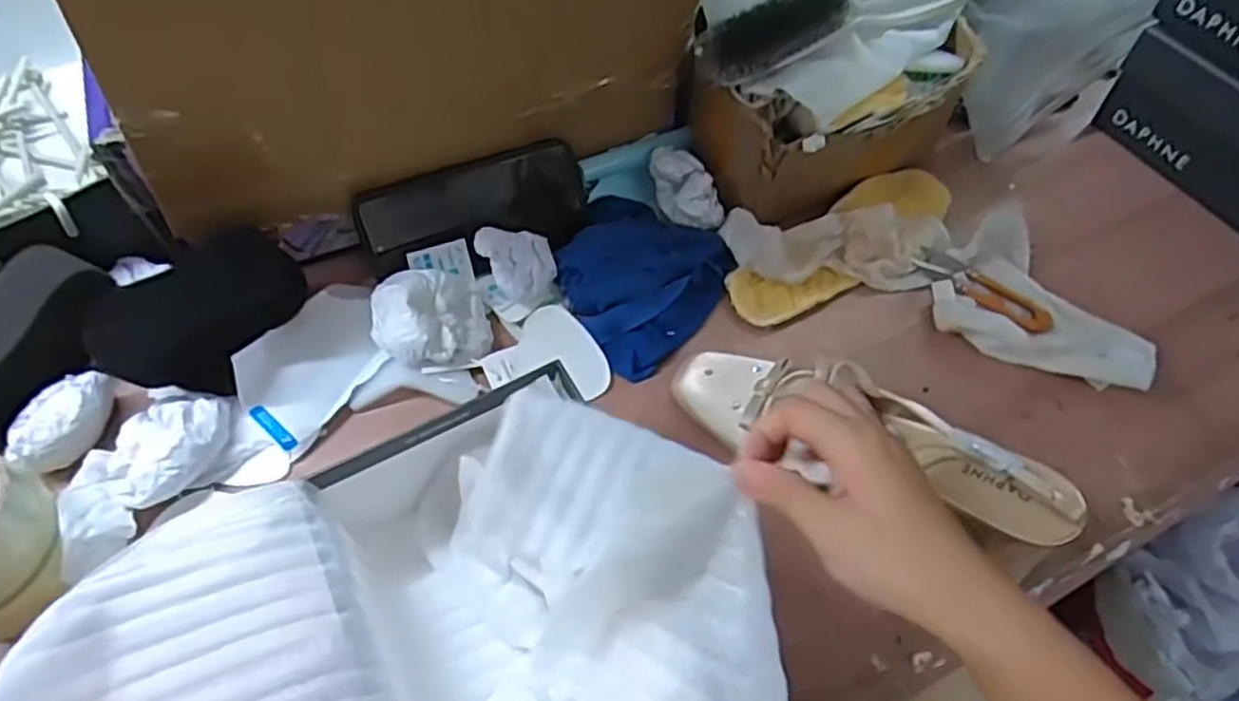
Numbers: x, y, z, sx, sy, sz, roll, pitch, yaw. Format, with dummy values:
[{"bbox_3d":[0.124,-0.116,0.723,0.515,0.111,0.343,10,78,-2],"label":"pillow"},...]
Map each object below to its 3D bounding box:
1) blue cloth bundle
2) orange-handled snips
[{"bbox_3d":[0.012,-0.058,0.559,0.114,0.030,0.133,31,62,18],"label":"blue cloth bundle"},{"bbox_3d":[0.268,-0.044,0.560,0.104,0.012,0.023,38,65,21],"label":"orange-handled snips"}]

